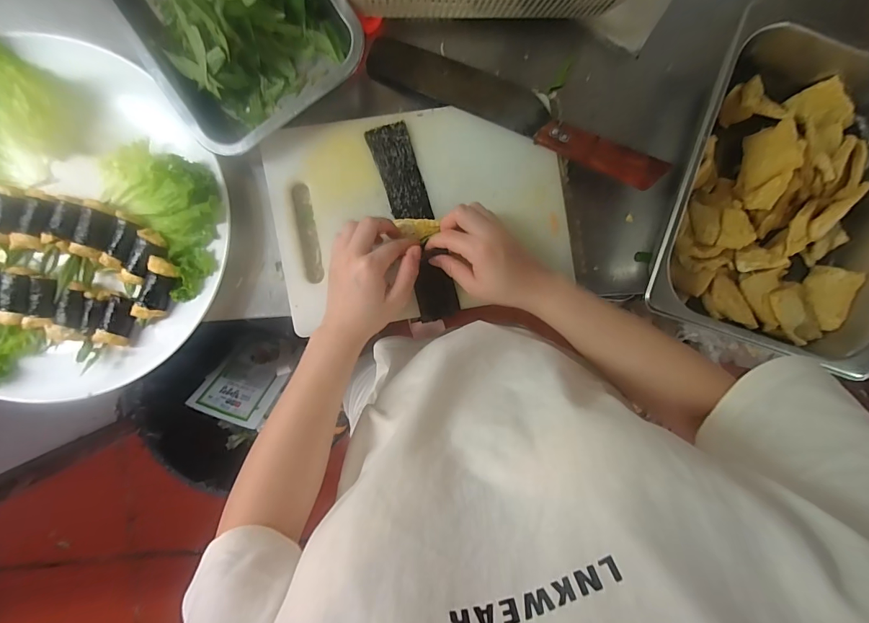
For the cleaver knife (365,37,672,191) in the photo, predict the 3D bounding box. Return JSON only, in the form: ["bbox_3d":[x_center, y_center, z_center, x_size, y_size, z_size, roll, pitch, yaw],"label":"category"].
[{"bbox_3d":[0.085,-0.214,0.425,0.327,0.046,0.051,24,91,-5],"label":"cleaver knife"}]

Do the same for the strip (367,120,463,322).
[{"bbox_3d":[-0.021,-0.094,0.431,0.044,0.008,0.208,-17,94,-8],"label":"strip"}]

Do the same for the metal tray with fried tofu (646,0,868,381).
[{"bbox_3d":[0.384,-0.126,0.441,0.264,0.068,0.334,18,91,-5],"label":"metal tray with fried tofu"}]

